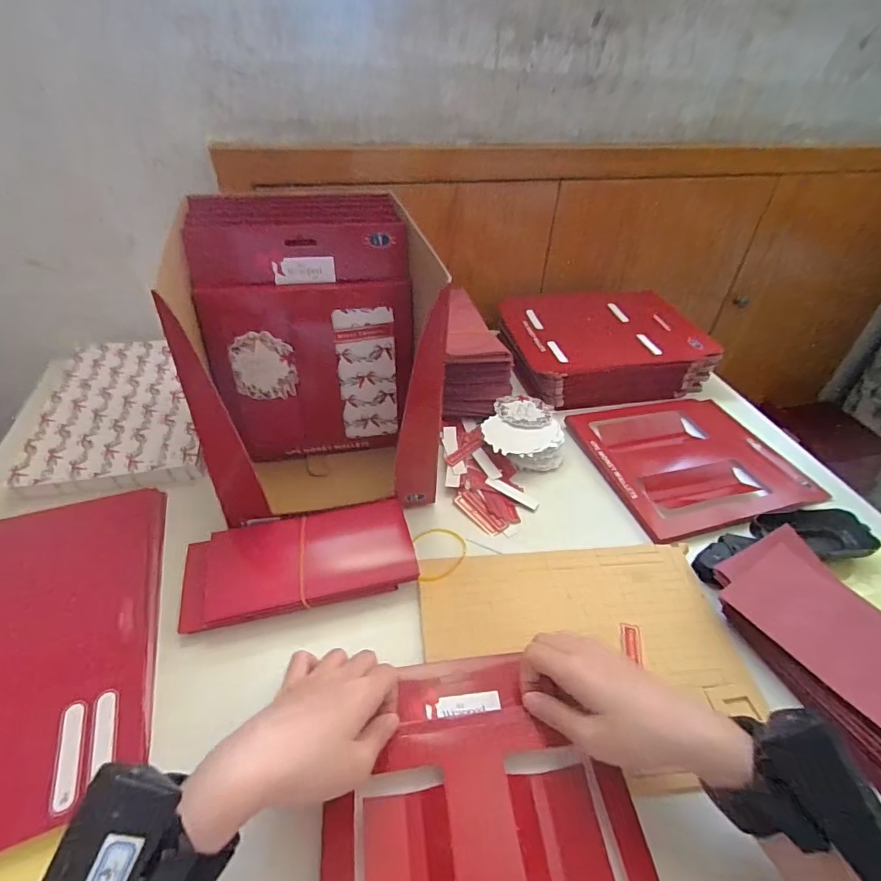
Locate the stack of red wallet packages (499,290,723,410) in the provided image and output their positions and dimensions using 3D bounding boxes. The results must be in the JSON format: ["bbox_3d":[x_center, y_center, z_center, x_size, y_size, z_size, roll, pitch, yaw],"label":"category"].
[{"bbox_3d":[0.237,-0.151,0.718,0.269,0.062,0.241,-5,41,-8],"label":"stack of red wallet packages"}]

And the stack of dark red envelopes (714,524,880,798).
[{"bbox_3d":[0.328,0.174,0.375,0.117,0.034,0.216,-15,44,-19],"label":"stack of dark red envelopes"}]

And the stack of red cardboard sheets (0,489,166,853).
[{"bbox_3d":[-0.320,0.153,0.360,0.185,0.022,0.265,-13,43,-17],"label":"stack of red cardboard sheets"}]

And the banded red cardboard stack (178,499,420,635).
[{"bbox_3d":[-0.122,0.108,0.424,0.194,0.030,0.086,-11,42,-14],"label":"banded red cardboard stack"}]

